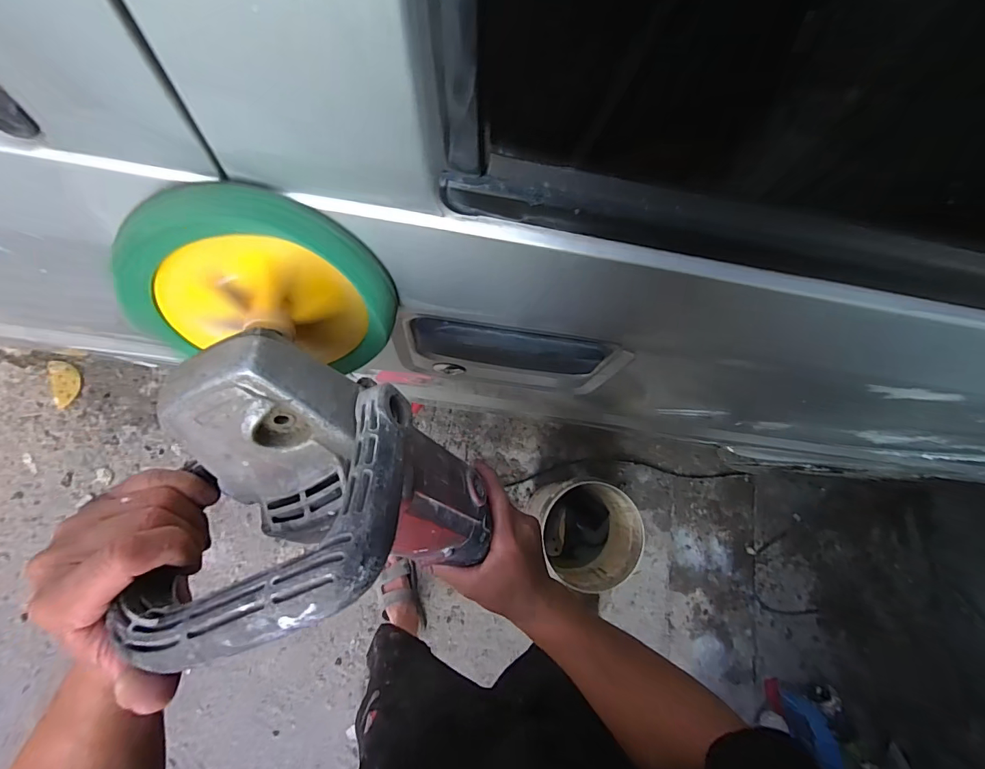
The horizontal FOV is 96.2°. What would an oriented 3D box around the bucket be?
[{"bbox_3d":[0.228,0.374,1.154,0.255,0.216,0.239,2,81,-11],"label":"bucket"}]

